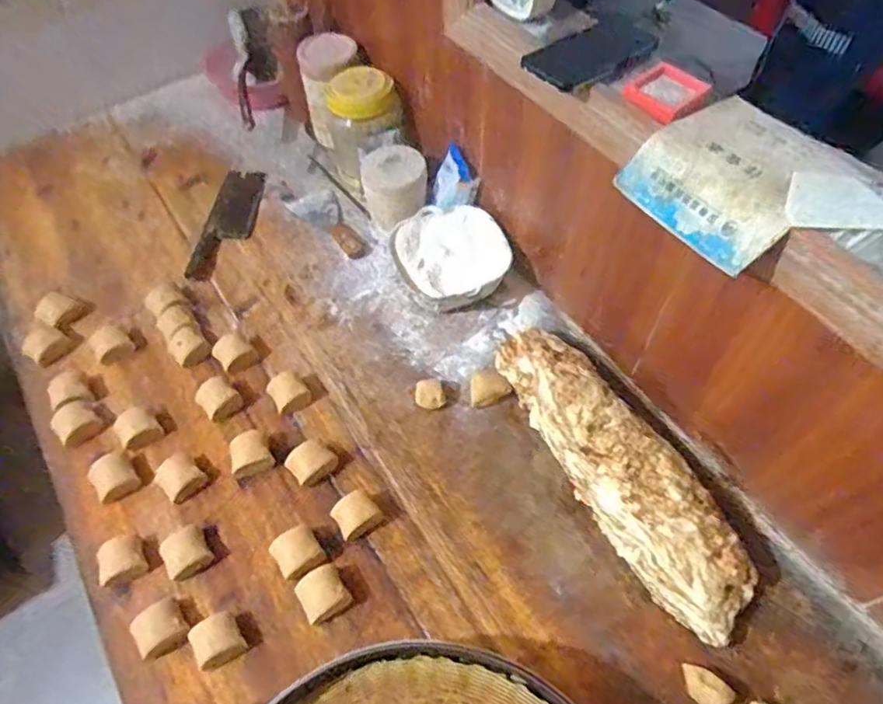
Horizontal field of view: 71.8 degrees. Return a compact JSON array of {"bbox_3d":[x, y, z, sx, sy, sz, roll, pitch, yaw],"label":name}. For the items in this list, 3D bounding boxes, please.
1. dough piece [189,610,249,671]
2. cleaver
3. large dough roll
[{"bbox_3d":[-0.271,0.351,0.742,0.055,0.029,0.055,-25,59,-15],"label":"dough piece"},{"bbox_3d":[-0.402,-0.245,1.159,0.096,0.019,0.266,4,61,6],"label":"cleaver"},{"bbox_3d":[0.246,0.148,0.841,0.125,0.089,0.478,-25,58,-15],"label":"large dough roll"}]

